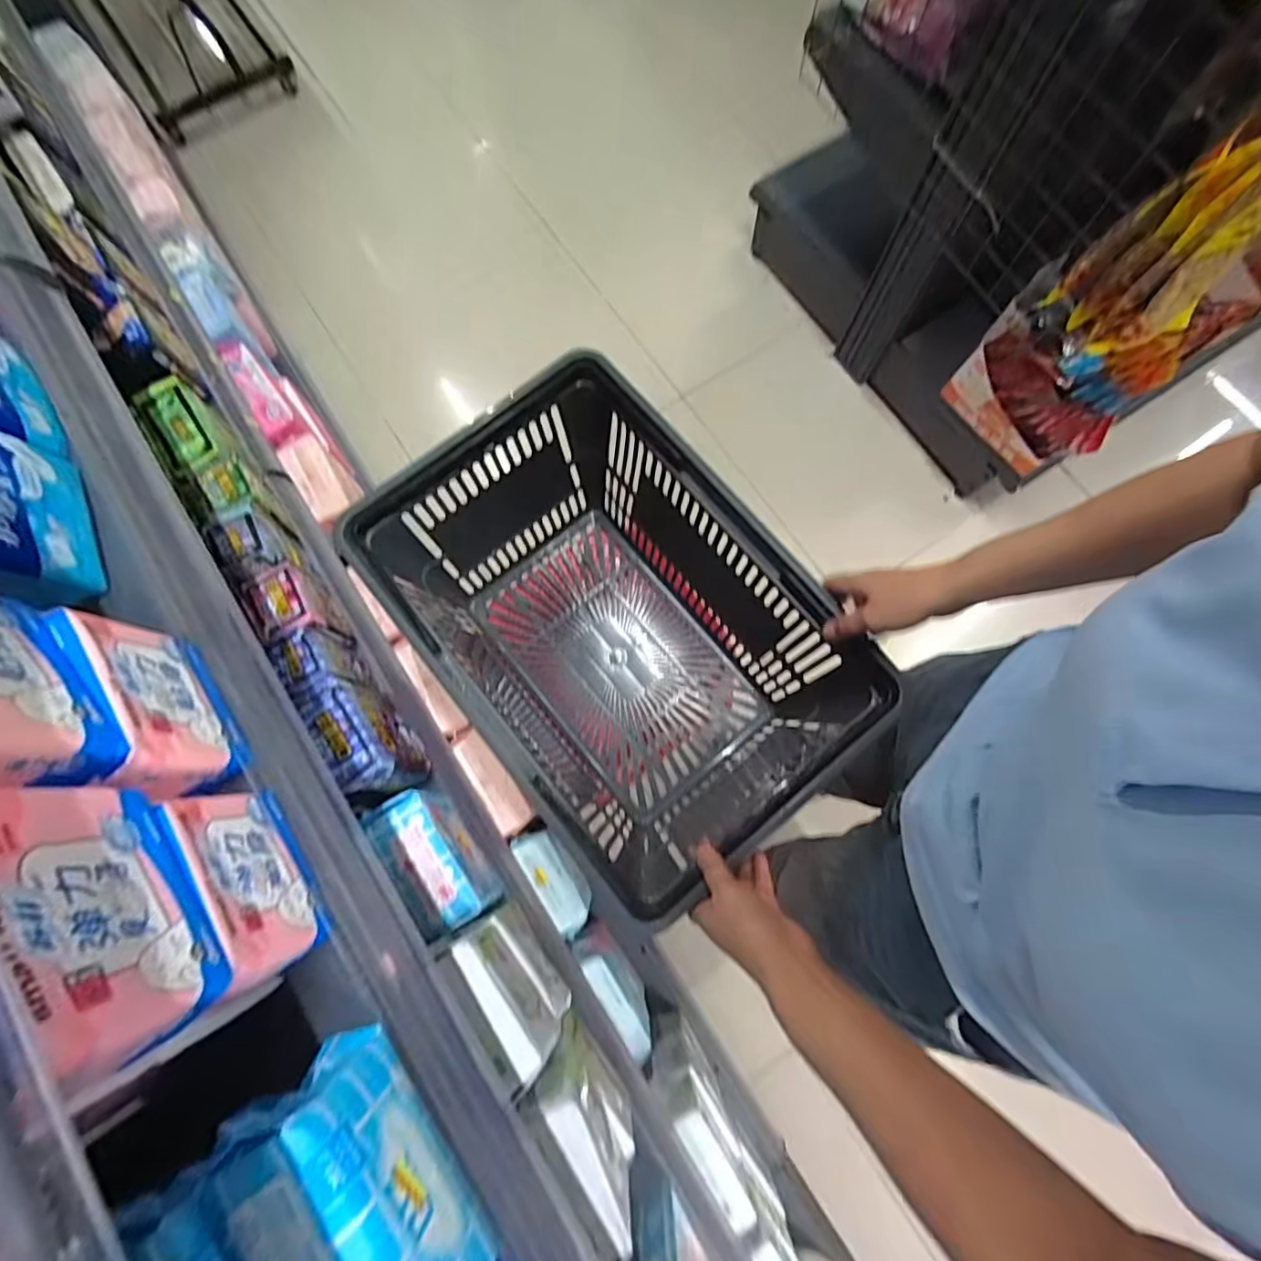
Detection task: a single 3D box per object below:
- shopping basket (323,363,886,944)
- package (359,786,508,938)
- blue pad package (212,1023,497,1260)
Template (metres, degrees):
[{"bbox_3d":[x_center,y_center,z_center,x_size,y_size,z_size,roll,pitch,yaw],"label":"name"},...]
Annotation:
[{"bbox_3d":[-0.014,0.009,0.647,0.307,0.261,0.451,-39,79,-9],"label":"shopping basket"},{"bbox_3d":[-0.196,0.227,0.599,0.057,0.089,0.134,-32,78,-8],"label":"package"},{"bbox_3d":[-0.127,0.271,0.274,0.060,0.080,0.134,-33,78,-8],"label":"blue pad package"}]

